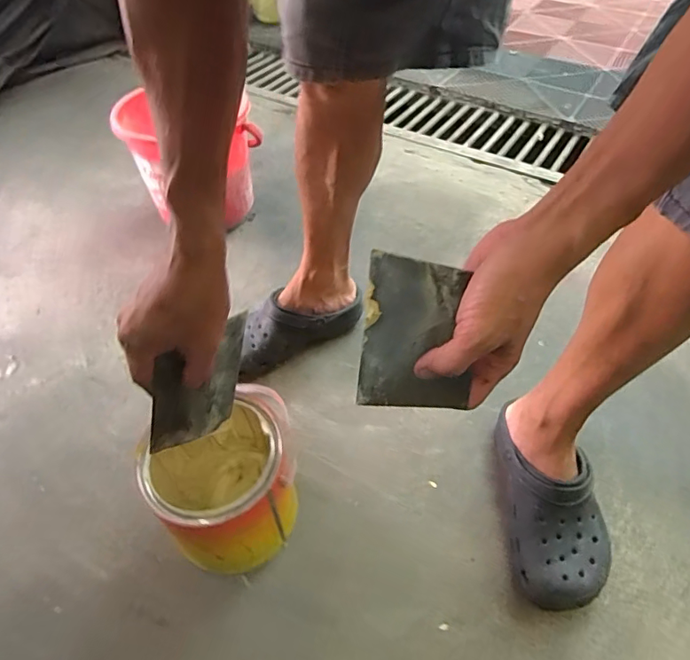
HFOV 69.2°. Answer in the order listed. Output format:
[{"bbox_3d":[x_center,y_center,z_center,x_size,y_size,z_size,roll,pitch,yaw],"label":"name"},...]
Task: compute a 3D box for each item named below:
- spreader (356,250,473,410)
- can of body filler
[{"bbox_3d":[0.054,0.005,0.380,0.081,0.115,0.004,8,13,11],"label":"spreader"},{"bbox_3d":[-0.141,0.184,0.595,0.147,0.158,0.162,-29,56,-22],"label":"can of body filler"}]

